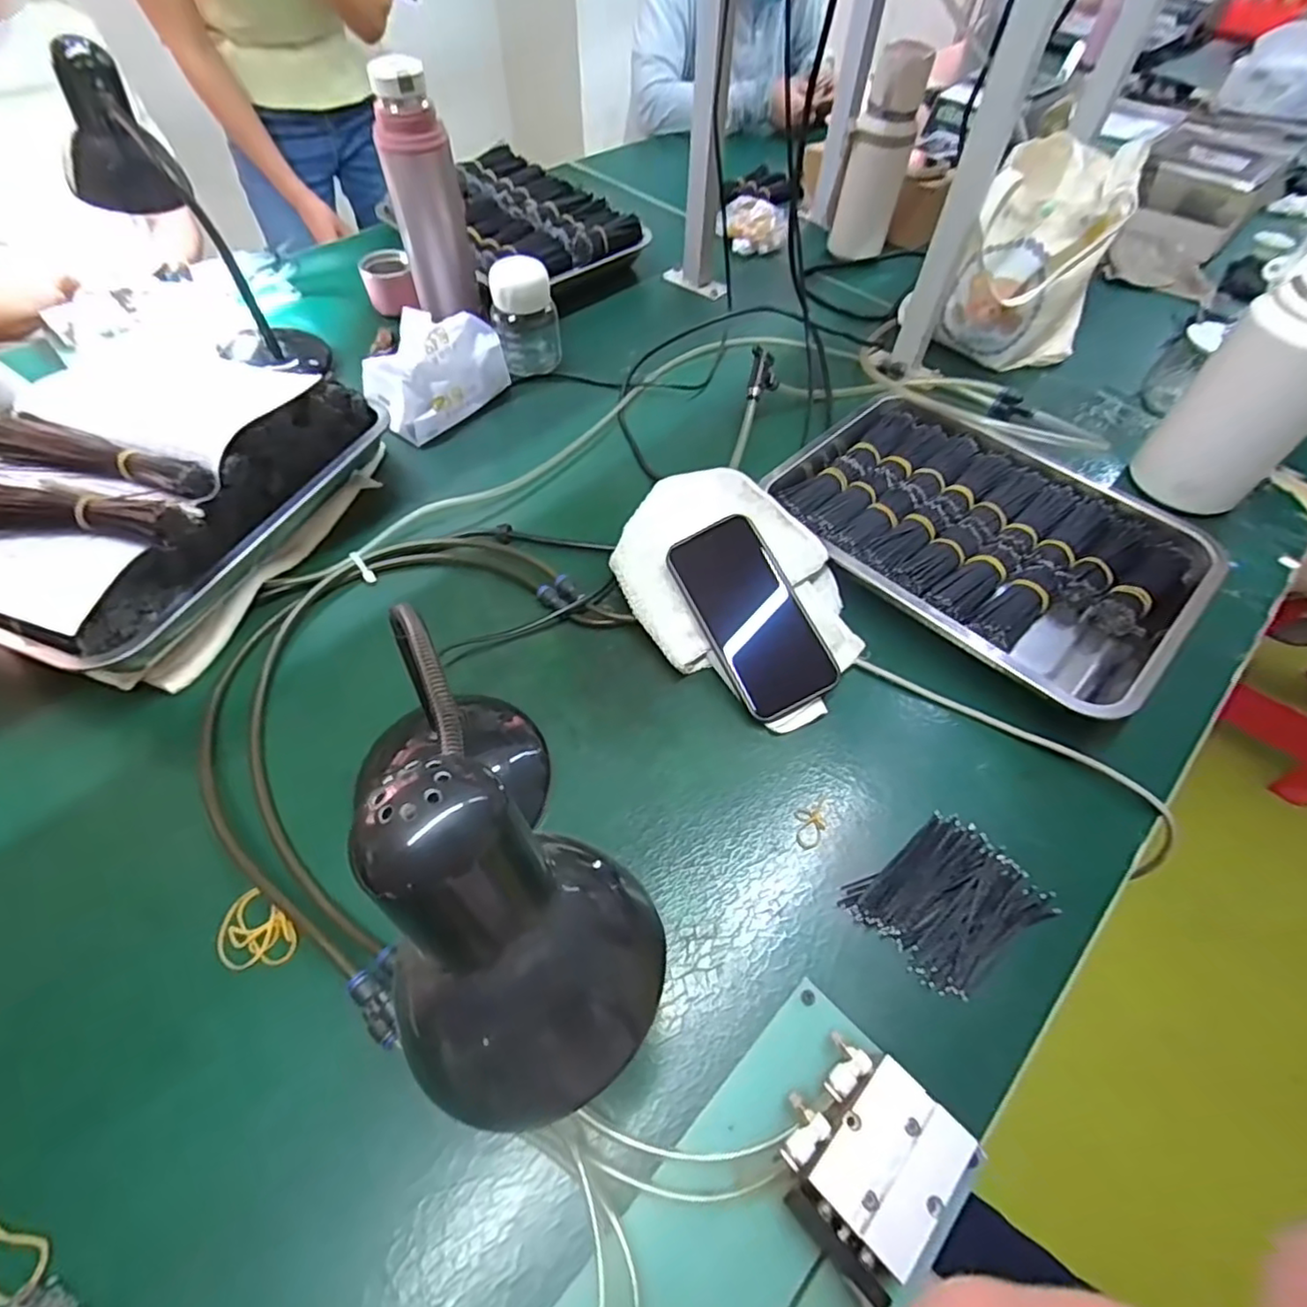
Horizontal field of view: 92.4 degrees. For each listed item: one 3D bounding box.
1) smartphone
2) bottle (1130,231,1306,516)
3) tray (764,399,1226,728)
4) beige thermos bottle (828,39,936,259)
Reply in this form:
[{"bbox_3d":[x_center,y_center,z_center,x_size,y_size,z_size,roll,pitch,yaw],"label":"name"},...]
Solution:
[{"bbox_3d":[0.079,-0.031,0.508,0.078,0.012,0.161,-28,79,-3],"label":"smartphone"},{"bbox_3d":[0.569,-0.268,0.556,0.142,0.278,0.102,-38,64,-25],"label":"bottle"},{"bbox_3d":[0.301,-0.120,0.579,0.347,0.054,0.275,40,65,23],"label":"tray"},{"bbox_3d":[0.303,-0.660,0.853,0.087,0.238,0.069,13,57,9],"label":"beige thermos bottle"}]

